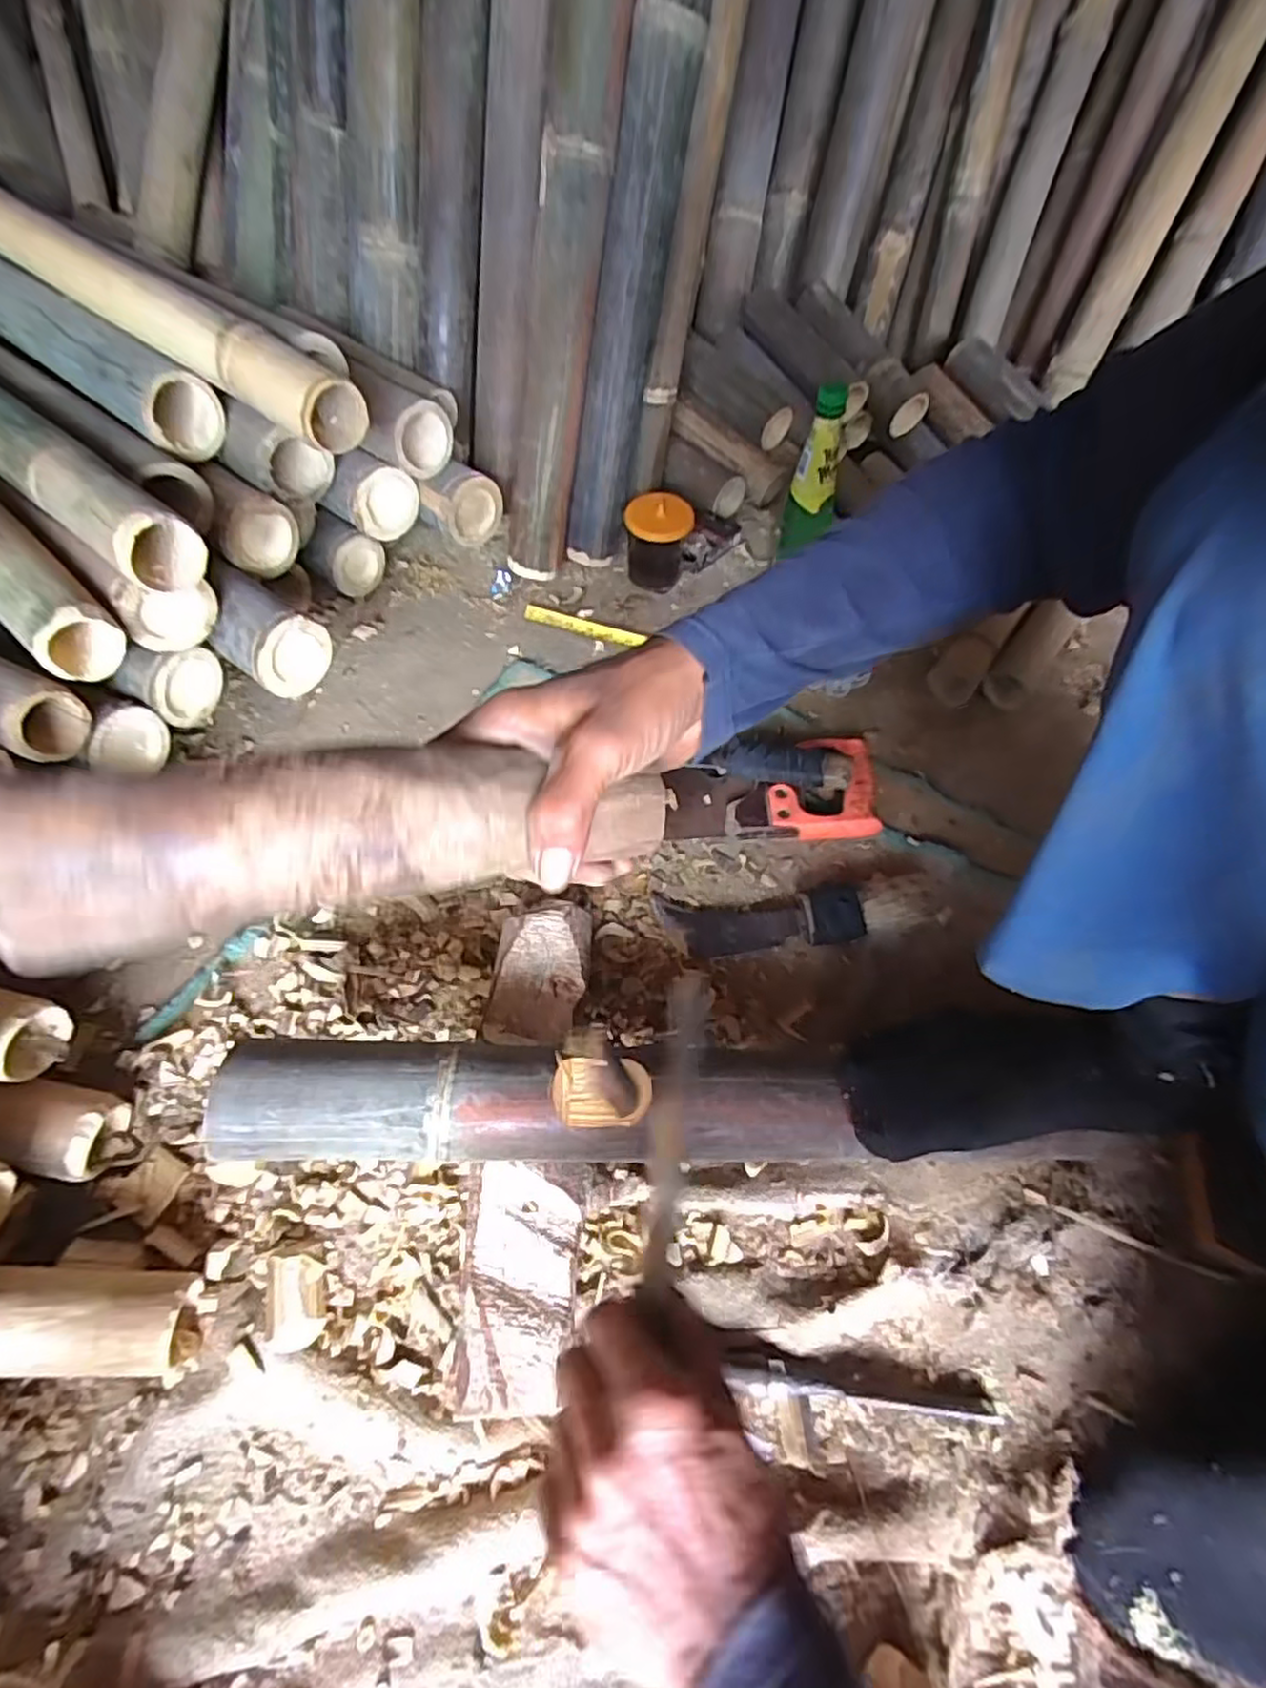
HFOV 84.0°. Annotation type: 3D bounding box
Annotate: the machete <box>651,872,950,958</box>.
[{"bbox_3d":[0.145,0.060,0.616,0.244,0.045,0.060,-3,57,-4],"label":"machete"}]

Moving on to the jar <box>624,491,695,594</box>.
[{"bbox_3d":[0.029,-0.362,0.850,0.072,0.106,0.075,1,57,-1],"label":"jar"}]

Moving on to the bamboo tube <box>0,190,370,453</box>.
[{"bbox_3d":[-0.479,-0.510,0.661,0.622,0.060,0.054,33,62,18],"label":"bamboo tube"}]

